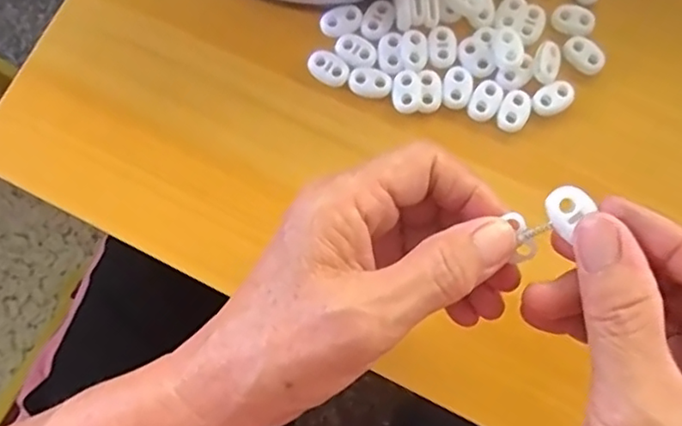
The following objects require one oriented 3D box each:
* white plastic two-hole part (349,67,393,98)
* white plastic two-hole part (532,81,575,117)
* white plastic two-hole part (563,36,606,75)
[{"bbox_3d":[0.016,-0.068,0.324,0.022,0.004,0.014,15,80,3],"label":"white plastic two-hole part"},{"bbox_3d":[0.109,-0.059,0.322,0.022,0.004,0.015,-28,80,-5],"label":"white plastic two-hole part"},{"bbox_3d":[0.127,-0.083,0.326,0.015,0.004,0.022,-44,82,-8],"label":"white plastic two-hole part"}]

